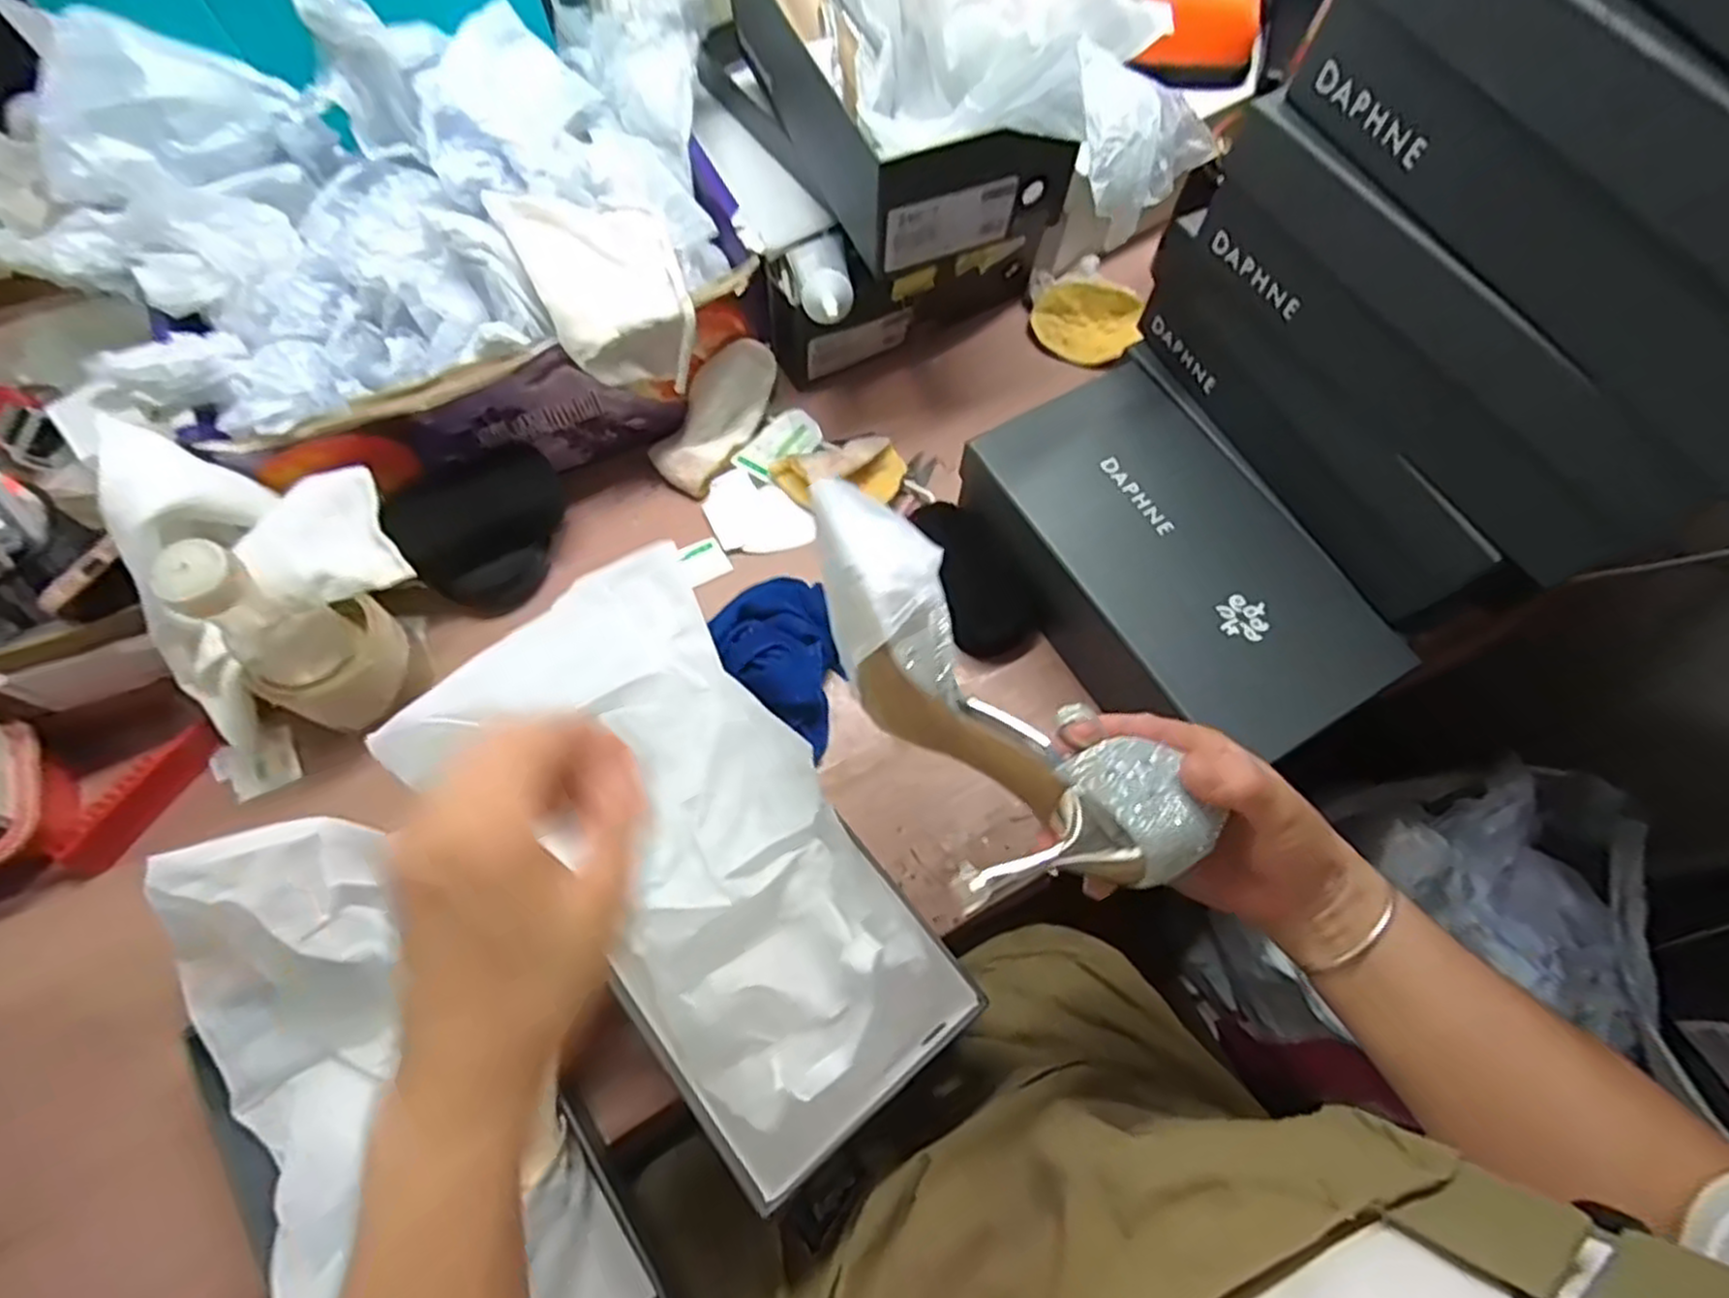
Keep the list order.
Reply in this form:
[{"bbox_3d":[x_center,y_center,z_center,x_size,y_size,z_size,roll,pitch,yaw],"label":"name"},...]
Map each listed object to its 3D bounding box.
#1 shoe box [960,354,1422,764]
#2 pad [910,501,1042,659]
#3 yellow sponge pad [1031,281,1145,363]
[{"bbox_3d":[0.216,-0.054,0.576,0.162,0.104,0.292,-30,72,-13],"label":"shoe box"},{"bbox_3d":[0.081,-0.057,0.614,0.063,0.025,0.134,-26,71,-12],"label":"pad"},{"bbox_3d":[0.206,-0.301,0.708,0.095,0.040,0.067,37,71,12],"label":"yellow sponge pad"}]

